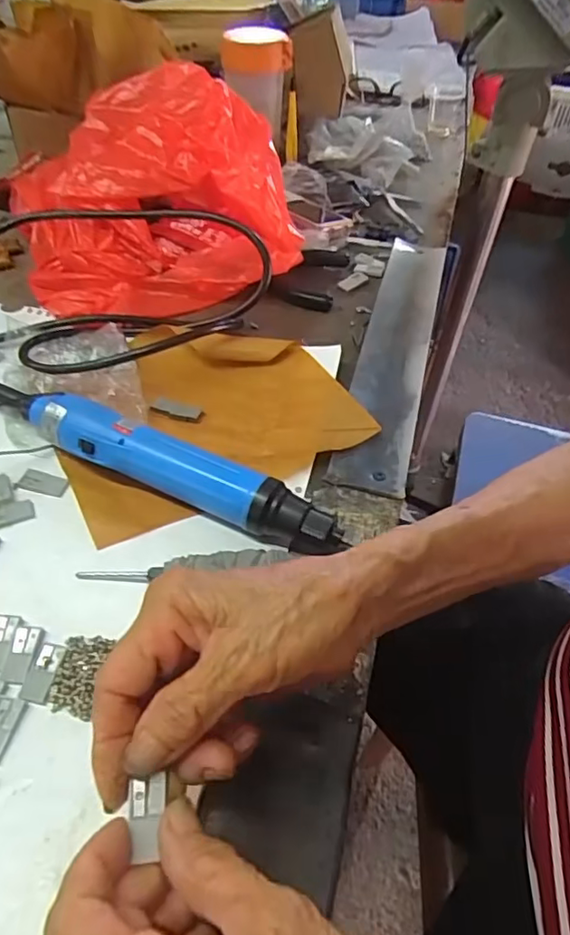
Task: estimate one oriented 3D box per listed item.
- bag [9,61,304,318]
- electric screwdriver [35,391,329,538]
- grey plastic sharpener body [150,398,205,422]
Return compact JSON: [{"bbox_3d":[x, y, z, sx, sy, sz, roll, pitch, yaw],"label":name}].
[{"bbox_3d":[-0.117,-0.248,0.515,0.227,0.119,0.221,-10,49,-11],"label":"bag"},{"bbox_3d":[-0.070,0.003,0.352,0.203,0.032,0.034,23,51,18],"label":"electric screwdriver"},{"bbox_3d":[-0.077,-0.040,0.411,0.038,0.006,0.015,17,49,13],"label":"grey plastic sharpener body"}]

